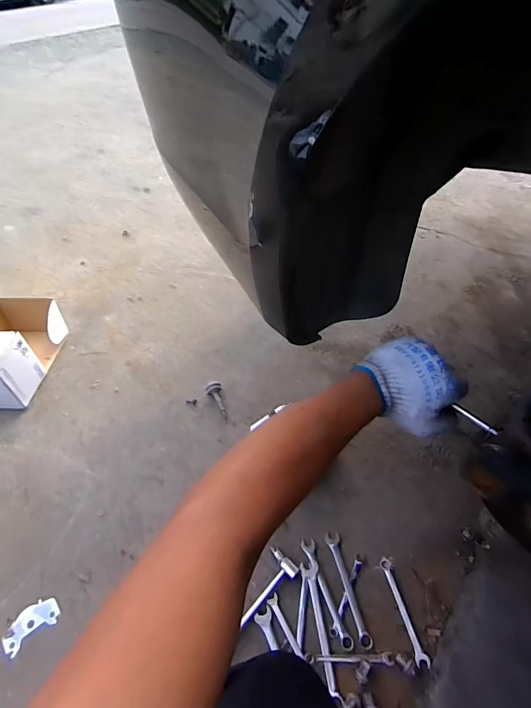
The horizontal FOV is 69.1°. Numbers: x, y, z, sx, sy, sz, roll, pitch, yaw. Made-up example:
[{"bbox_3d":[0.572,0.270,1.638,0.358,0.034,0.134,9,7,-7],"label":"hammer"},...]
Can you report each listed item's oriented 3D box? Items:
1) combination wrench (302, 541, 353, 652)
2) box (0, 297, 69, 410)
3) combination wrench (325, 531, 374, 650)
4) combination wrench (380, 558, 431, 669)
[{"bbox_3d":[0.119,0.466,0.758,0.028,0.010,0.193,-16,47,-10],"label":"combination wrench"},{"bbox_3d":[-0.760,-0.030,1.111,0.226,0.171,0.312,0,46,6],"label":"box"},{"bbox_3d":[0.162,0.459,0.763,0.030,0.012,0.200,-11,46,-5],"label":"combination wrench"},{"bbox_3d":[0.261,0.482,0.730,0.023,0.010,0.178,-10,46,-4],"label":"combination wrench"}]

